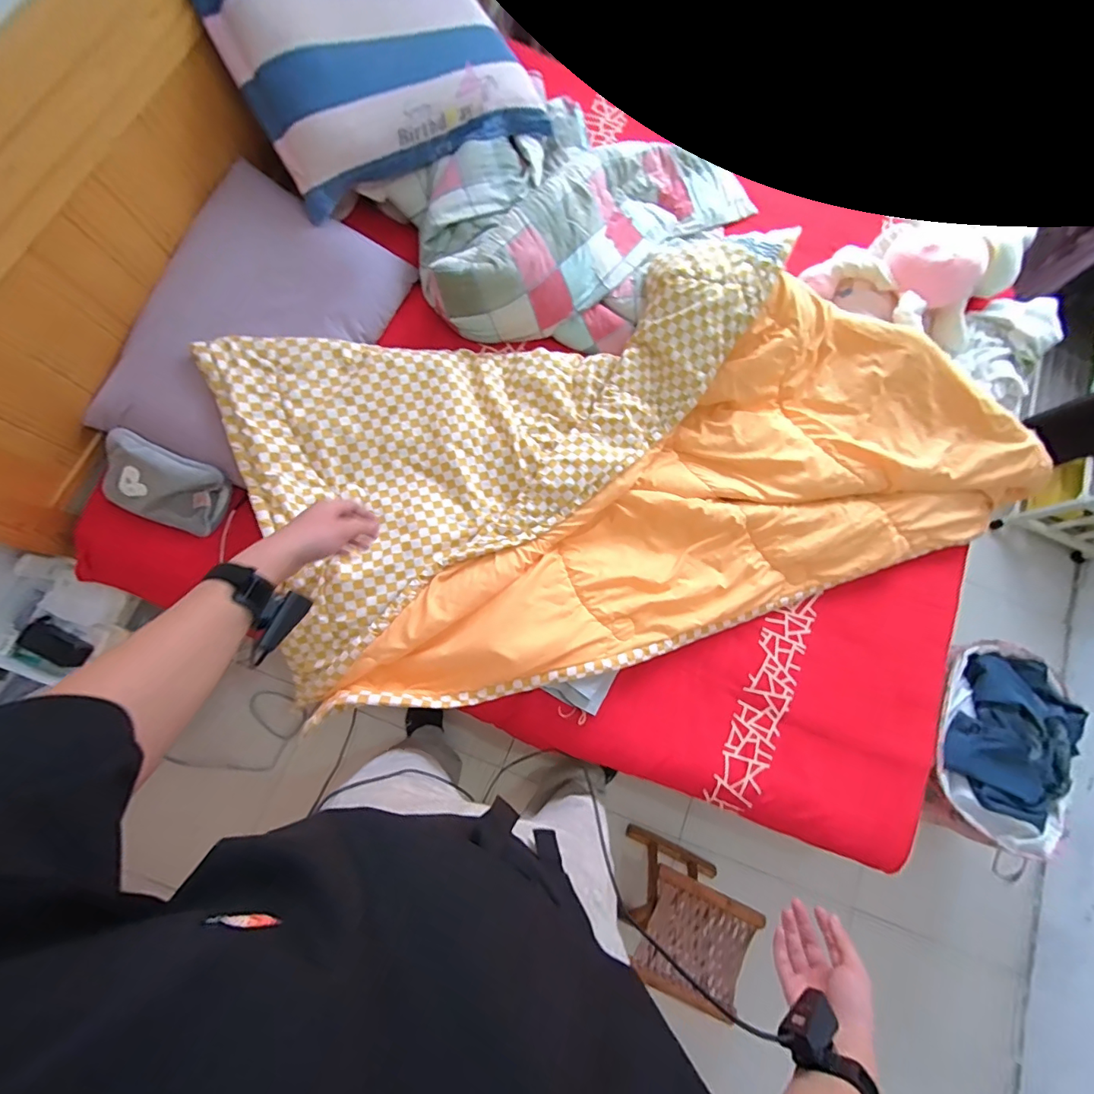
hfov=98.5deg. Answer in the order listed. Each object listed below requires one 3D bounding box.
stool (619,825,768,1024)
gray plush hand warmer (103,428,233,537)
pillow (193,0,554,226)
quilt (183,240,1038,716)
[{"bbox_3d":[0.364,1.033,1.345,0.295,0.381,0.283,20,70,11],"label":"stool"},{"bbox_3d":[-0.824,-0.134,1.010,0.238,0.049,0.150,24,86,-11],"label":"gray plush hand warmer"},{"bbox_3d":[-0.407,-1.236,1.199,0.727,0.100,0.505,-34,106,-15],"label":"pillow"},{"bbox_3d":[0.259,-0.223,1.138,1.760,0.346,0.836,-16,68,-4],"label":"quilt"}]

